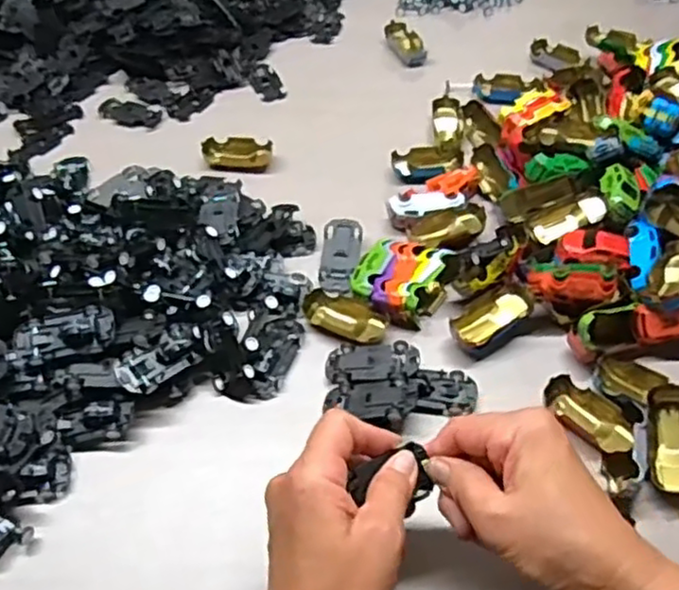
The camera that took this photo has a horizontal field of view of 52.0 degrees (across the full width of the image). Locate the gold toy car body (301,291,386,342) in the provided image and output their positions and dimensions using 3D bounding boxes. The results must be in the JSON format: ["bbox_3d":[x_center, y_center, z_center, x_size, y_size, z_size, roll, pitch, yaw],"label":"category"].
[{"bbox_3d":[0.004,0.015,0.519,0.066,0.013,0.033,25,55,20],"label":"gold toy car body"}]

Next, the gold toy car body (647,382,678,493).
[{"bbox_3d":[0.211,0.090,0.439,0.028,0.016,0.066,5,69,5],"label":"gold toy car body"}]

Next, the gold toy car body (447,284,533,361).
[{"bbox_3d":[0.112,0.018,0.509,0.062,0.018,0.036,-23,53,-17],"label":"gold toy car body"}]

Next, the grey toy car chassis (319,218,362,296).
[{"bbox_3d":[0.000,-0.030,0.556,0.029,0.012,0.072,4,50,4],"label":"grey toy car chassis"}]

